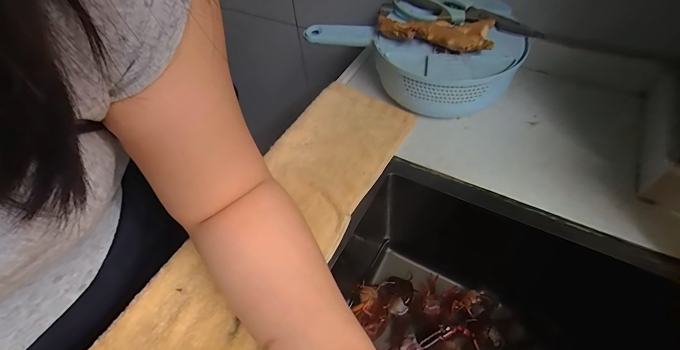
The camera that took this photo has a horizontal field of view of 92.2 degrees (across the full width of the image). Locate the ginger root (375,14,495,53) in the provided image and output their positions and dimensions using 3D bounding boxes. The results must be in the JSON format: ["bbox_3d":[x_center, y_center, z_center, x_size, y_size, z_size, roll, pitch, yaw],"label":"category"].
[{"bbox_3d":[0.121,-0.190,0.424,0.145,0.020,0.065,18,56,16],"label":"ginger root"}]

